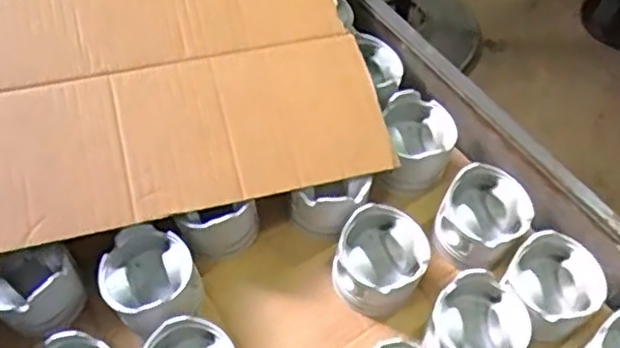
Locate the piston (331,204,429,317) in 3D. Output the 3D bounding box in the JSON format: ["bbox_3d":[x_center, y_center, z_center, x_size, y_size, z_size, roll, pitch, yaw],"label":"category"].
[{"bbox_3d":[0.076,0.094,0.699,0.089,0.074,0.099,35,64,19],"label":"piston"}]

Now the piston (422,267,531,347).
[{"bbox_3d":[0.169,0.163,0.665,0.102,0.070,0.095,-36,66,-21],"label":"piston"}]

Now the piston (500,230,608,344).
[{"bbox_3d":[0.251,0.122,0.686,0.095,0.066,0.093,1,58,-1],"label":"piston"}]

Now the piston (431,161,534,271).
[{"bbox_3d":[0.192,0.056,0.731,0.089,0.089,0.099,39,65,20],"label":"piston"}]

